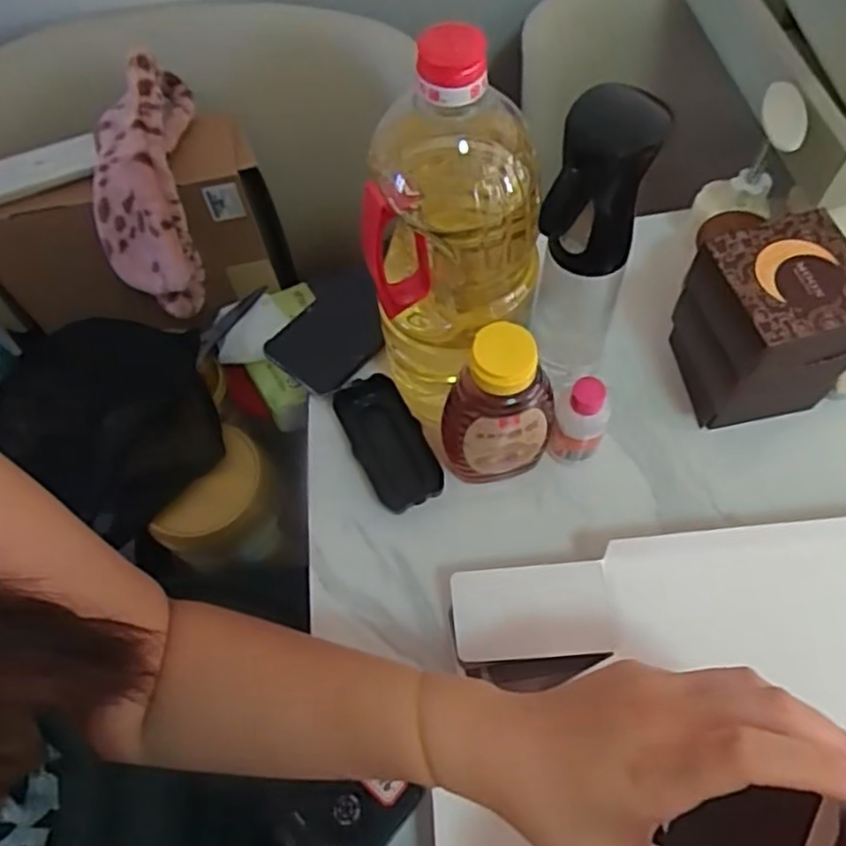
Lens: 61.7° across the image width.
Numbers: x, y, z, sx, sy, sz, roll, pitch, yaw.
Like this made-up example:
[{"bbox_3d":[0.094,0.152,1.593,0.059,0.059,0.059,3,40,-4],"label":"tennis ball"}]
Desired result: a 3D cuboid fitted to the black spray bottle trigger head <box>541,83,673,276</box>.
[{"bbox_3d":[0.102,-0.131,0.408,0.050,0.102,0.054,17,66,11],"label":"black spray bottle trigger head"}]

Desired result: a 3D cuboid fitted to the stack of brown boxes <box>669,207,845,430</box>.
[{"bbox_3d":[0.243,-0.066,0.504,0.099,0.133,0.089,-15,64,-4],"label":"stack of brown boxes"}]

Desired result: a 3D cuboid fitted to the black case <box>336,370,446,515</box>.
[{"bbox_3d":[-0.026,0.015,0.545,0.052,0.019,0.115,-25,65,-8],"label":"black case"}]

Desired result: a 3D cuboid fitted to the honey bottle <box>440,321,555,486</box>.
[{"bbox_3d":[0.050,-0.006,0.481,0.075,0.151,0.047,-13,64,-3],"label":"honey bottle"}]

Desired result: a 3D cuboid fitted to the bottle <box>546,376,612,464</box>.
[{"bbox_3d":[0.111,0.002,0.511,0.035,0.089,0.031,0,64,4],"label":"bottle"}]

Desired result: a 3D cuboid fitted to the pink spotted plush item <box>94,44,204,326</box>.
[{"bbox_3d":[-0.253,-0.214,0.650,0.081,0.081,0.222,-1,98,3],"label":"pink spotted plush item"}]

